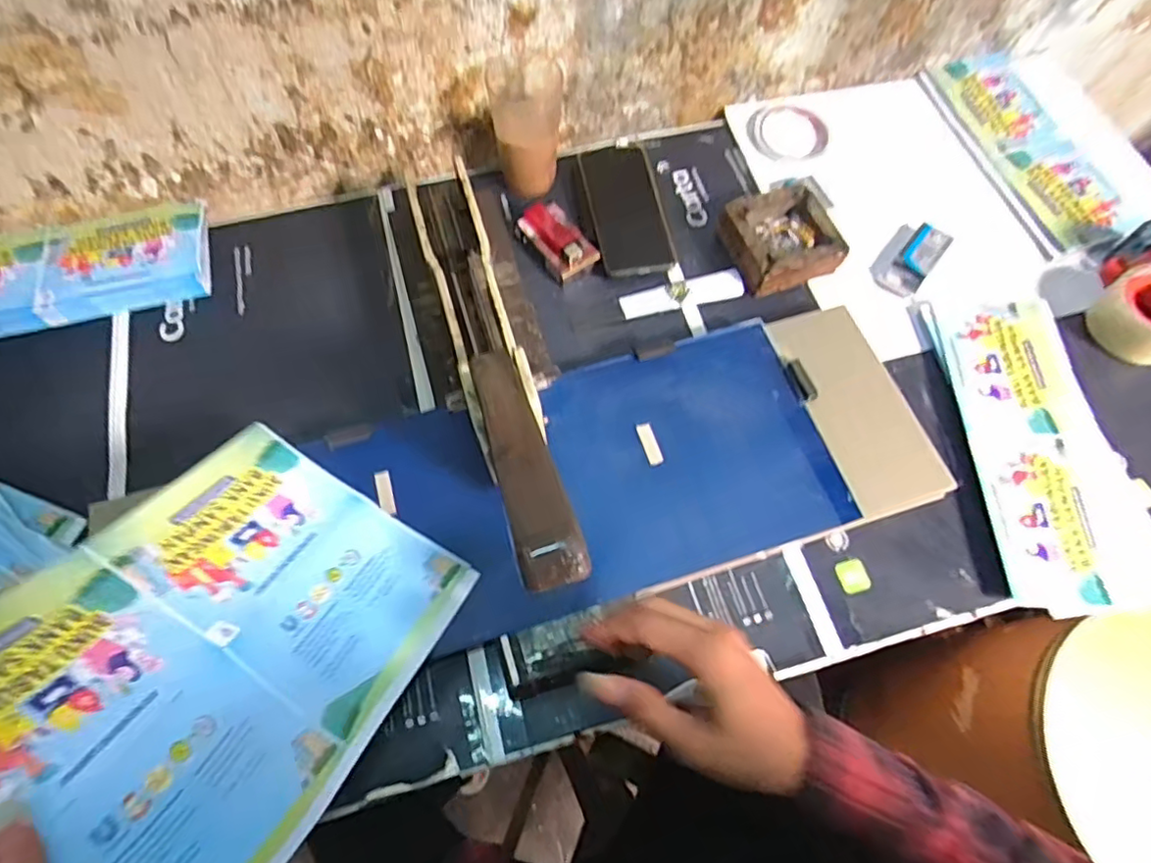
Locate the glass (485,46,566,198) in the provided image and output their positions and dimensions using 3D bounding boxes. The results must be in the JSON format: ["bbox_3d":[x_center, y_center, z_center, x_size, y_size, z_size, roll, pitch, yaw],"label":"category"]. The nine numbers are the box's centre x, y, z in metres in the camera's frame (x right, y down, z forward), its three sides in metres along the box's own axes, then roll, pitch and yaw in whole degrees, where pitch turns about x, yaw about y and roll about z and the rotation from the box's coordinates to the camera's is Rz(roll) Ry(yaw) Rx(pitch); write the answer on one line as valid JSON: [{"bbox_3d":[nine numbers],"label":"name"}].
[{"bbox_3d":[-0.048,-0.322,0.642,0.079,0.105,0.090,-4,65,-3],"label":"glass"}]

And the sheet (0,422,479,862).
[{"bbox_3d":[-0.214,0.132,0.386,0.214,0.057,0.293,46,30,-10],"label":"sheet"}]

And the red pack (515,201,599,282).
[{"bbox_3d":[-0.018,-0.202,0.639,0.048,0.025,0.088,-34,70,-16],"label":"red pack"}]

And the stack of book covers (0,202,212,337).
[{"bbox_3d":[-0.536,-0.159,0.611,0.311,0.030,0.112,-15,66,-8],"label":"stack of book covers"}]

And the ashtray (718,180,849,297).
[{"bbox_3d":[0.209,-0.198,0.630,0.097,0.046,0.100,-13,66,-7],"label":"ashtray"}]

